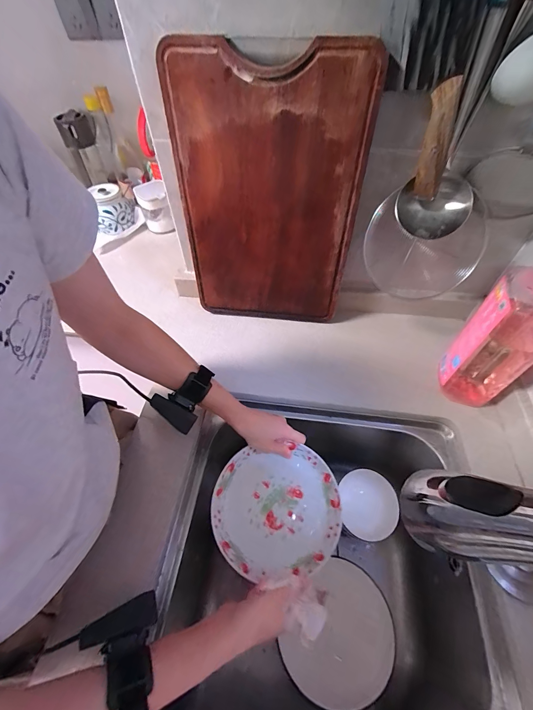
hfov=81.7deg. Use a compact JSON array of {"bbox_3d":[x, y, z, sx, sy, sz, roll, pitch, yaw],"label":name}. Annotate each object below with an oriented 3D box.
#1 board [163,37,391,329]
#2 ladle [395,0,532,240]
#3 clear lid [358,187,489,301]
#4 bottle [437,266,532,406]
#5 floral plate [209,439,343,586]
[{"bbox_3d":[-0.002,-0.210,0.479,0.259,0.384,0.021,9,49,7],"label":"board"},{"bbox_3d":[0.234,-0.296,0.333,0.089,0.336,0.065,19,55,15],"label":"ladle"},{"bbox_3d":[0.256,-0.170,0.526,0.177,0.182,0.027,9,54,8],"label":"clear lid"},{"bbox_3d":[0.342,-0.032,0.438,0.106,0.242,0.095,-36,60,-23],"label":"bottle"},{"bbox_3d":[0.016,0.231,0.461,0.188,0.032,0.166,-7,64,-8],"label":"floral plate"}]

